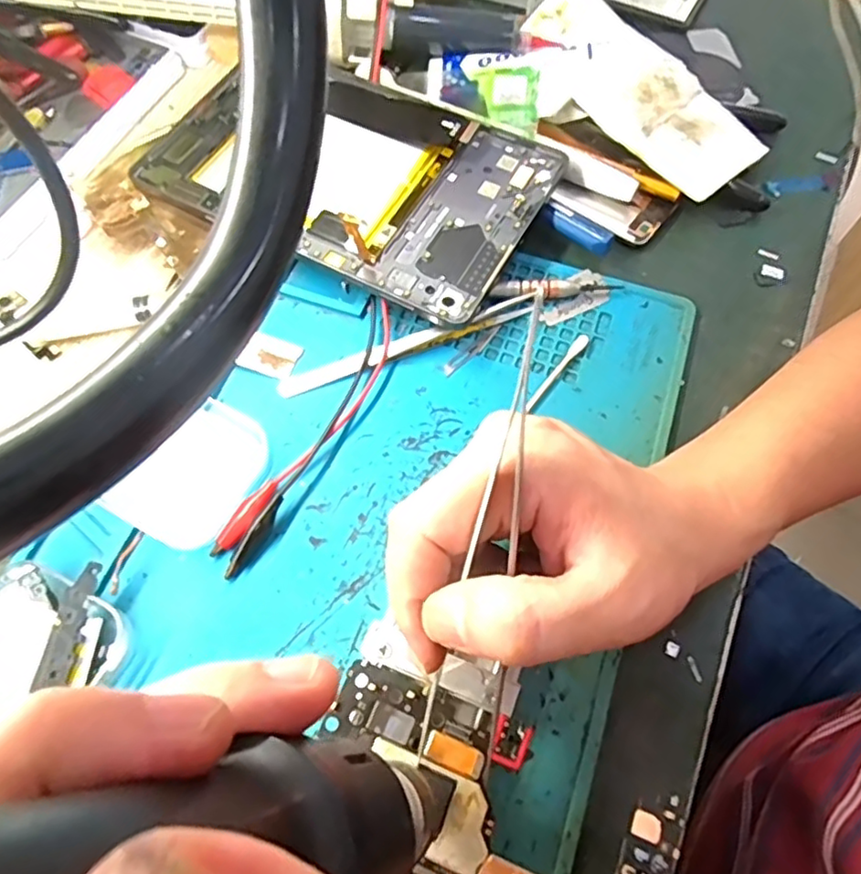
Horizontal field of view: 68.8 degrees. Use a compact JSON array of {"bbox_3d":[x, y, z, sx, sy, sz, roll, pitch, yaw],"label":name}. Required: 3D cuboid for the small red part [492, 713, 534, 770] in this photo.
[{"bbox_3d":[0.027,0.103,0.212,0.012,0.004,0.015,25,56,2],"label":"small red part"}]

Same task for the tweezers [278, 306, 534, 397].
[{"bbox_3d":[-0.011,-0.044,0.309,0.129,0.005,0.011,-18,67,-9],"label":"tweezers"}]

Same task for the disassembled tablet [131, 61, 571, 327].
[{"bbox_3d":[-0.044,-0.147,0.339,0.204,0.011,0.128,26,70,10],"label":"disassembled tablet"}]

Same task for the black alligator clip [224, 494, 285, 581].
[{"bbox_3d":[-0.074,0.042,0.267,0.007,0.009,0.039,28,68,11],"label":"black alligator clip"}]

